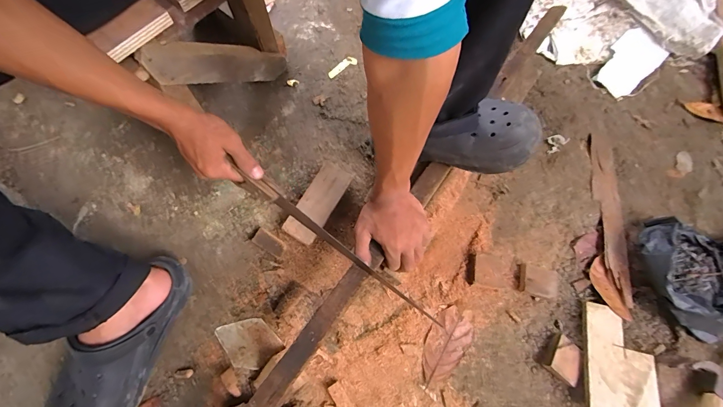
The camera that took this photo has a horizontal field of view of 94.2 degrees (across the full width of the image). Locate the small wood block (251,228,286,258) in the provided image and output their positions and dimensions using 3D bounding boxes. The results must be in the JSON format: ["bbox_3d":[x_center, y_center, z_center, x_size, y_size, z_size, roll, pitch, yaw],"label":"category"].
[{"bbox_3d":[-0.167,0.070,0.599,0.061,0.016,0.029,33,74,8],"label":"small wood block"}]

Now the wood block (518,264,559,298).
[{"bbox_3d":[0.313,0.138,0.595,0.061,0.026,0.050,15,72,3],"label":"wood block"}]

